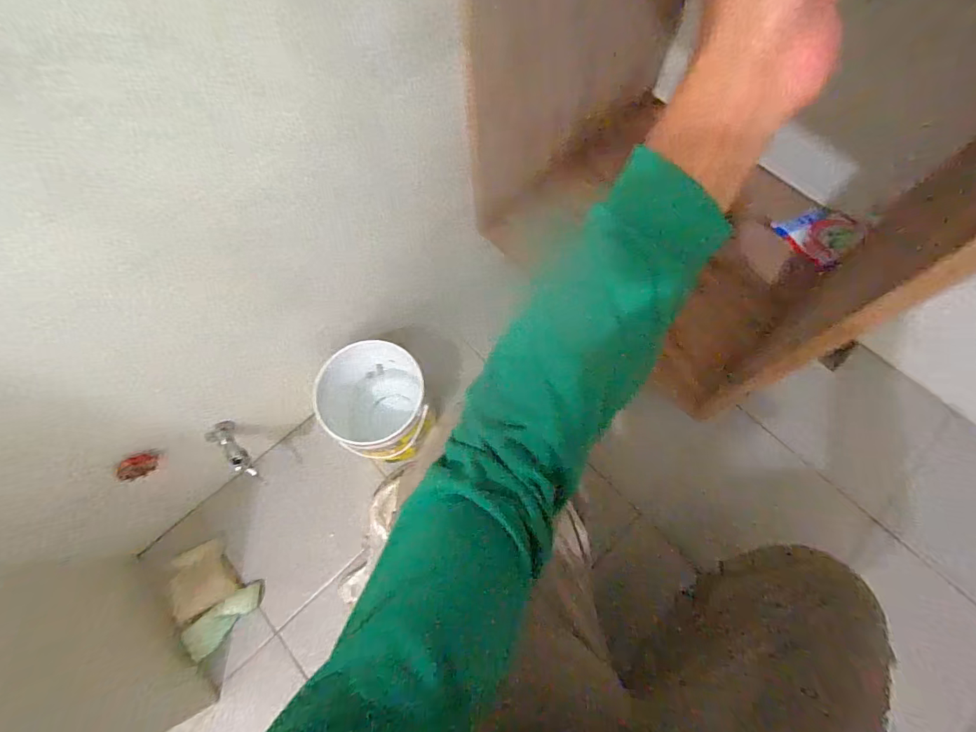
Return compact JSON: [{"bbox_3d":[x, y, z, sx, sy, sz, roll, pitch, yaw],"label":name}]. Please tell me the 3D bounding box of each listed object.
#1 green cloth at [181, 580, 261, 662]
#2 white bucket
[{"bbox_3d":[-0.444,0.424,0.749,0.053,0.024,0.134,42,76,15],"label":"green cloth"},{"bbox_3d":[-0.199,0.071,0.793,0.177,0.193,0.172,-43,74,-13],"label":"white bucket"}]

